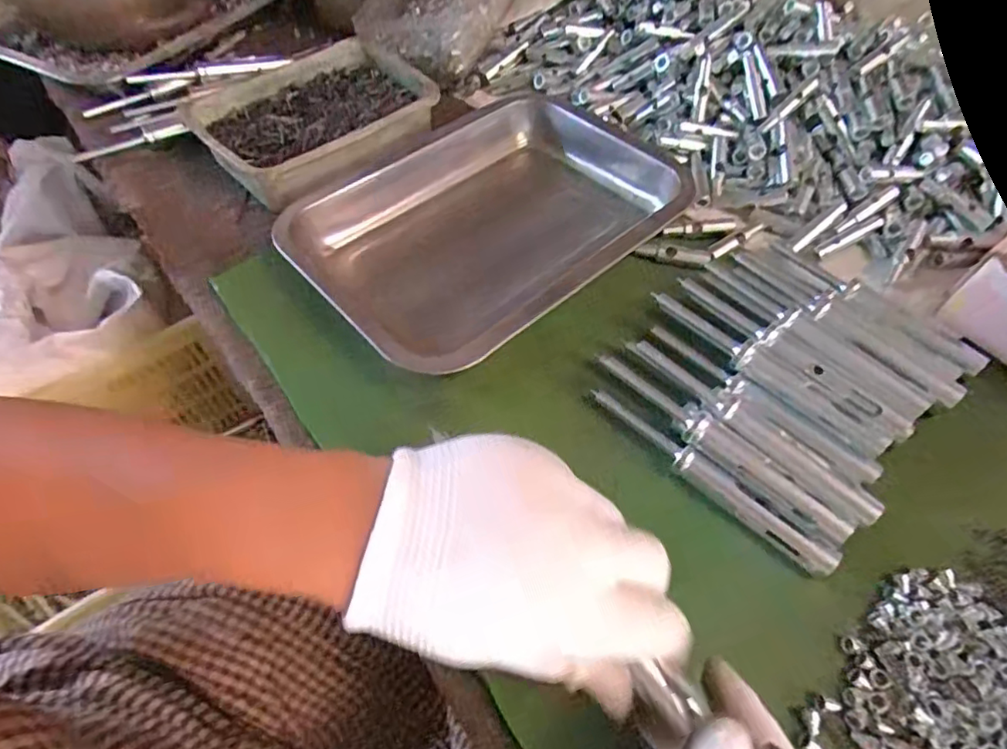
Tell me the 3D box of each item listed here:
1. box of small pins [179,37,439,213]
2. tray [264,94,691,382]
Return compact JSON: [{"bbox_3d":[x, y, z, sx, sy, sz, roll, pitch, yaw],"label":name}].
[{"bbox_3d":[-0.155,-0.209,0.481,0.168,0.039,0.145,-37,64,-21],"label":"box of small pins"},{"bbox_3d":[-0.001,-0.113,0.431,0.273,0.058,0.179,-35,63,-20],"label":"tray"}]

